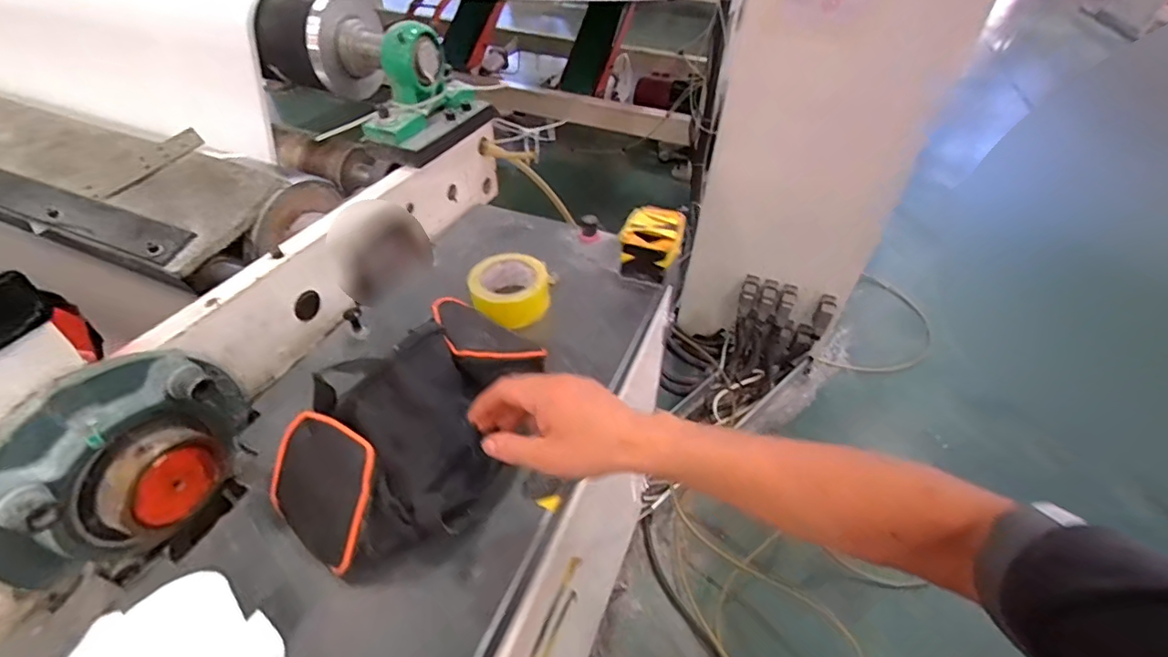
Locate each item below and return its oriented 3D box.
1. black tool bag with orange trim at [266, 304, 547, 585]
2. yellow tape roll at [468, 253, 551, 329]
[{"bbox_3d":[-0.175,0.084,0.548,0.201,0.114,0.308,17,46,14],"label":"black tool bag with orange trim"},{"bbox_3d":[-0.107,-0.059,0.732,0.110,0.054,0.110,1,44,-1],"label":"yellow tape roll"}]

